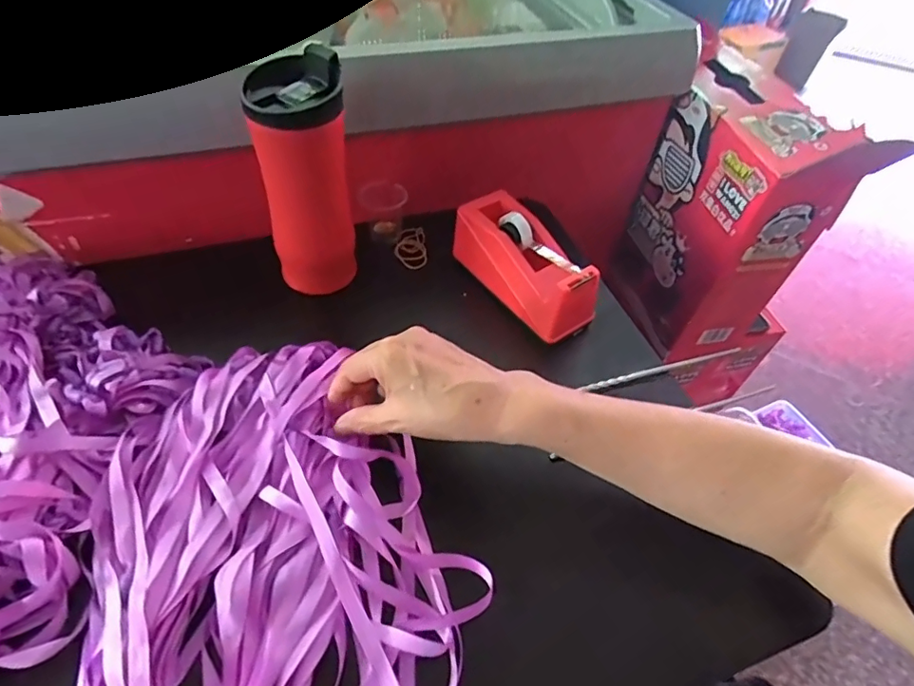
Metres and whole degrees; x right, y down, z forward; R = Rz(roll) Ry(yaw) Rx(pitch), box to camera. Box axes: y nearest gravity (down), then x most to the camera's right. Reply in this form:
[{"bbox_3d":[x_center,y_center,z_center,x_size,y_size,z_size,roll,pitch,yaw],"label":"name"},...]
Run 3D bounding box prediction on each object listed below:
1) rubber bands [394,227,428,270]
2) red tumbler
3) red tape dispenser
[{"bbox_3d":[-0.049,-0.102,0.572,0.034,0.014,0.064,1,50,-5],"label":"rubber bands"},{"bbox_3d":[-0.127,-0.134,0.456,0.070,0.191,0.070,-7,51,-12],"label":"red tumbler"},{"bbox_3d":[0.064,-0.075,0.499,0.068,0.060,0.159,-25,56,-24],"label":"red tape dispenser"}]

